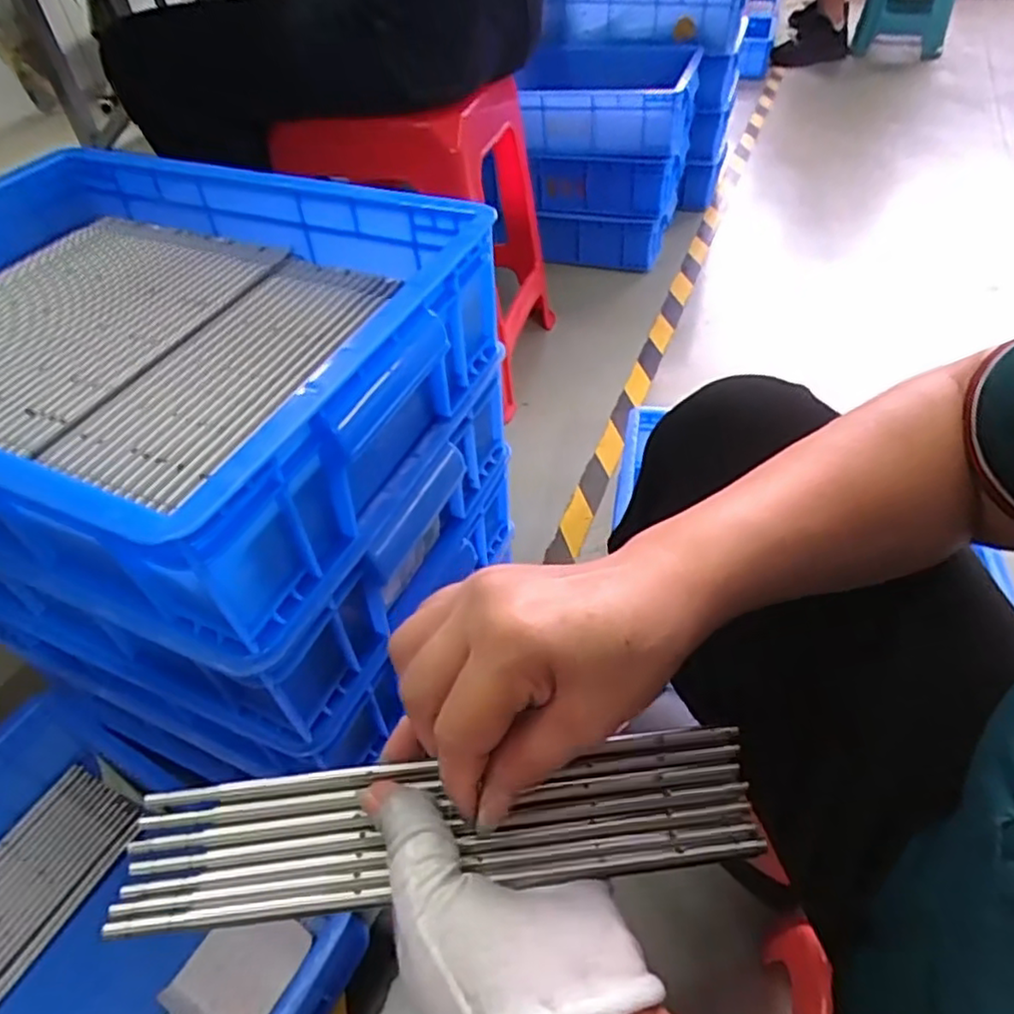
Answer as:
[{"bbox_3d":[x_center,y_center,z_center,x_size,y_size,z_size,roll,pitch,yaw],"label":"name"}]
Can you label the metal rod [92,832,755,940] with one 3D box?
[{"bbox_3d":[-0.018,0.145,0.261,0.249,0.004,0.008,-2,46,-9],"label":"metal rod"}]

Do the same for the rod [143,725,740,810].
[{"bbox_3d":[-0.020,0.110,0.290,0.250,0.005,0.008,-3,46,-9],"label":"rod"}]

